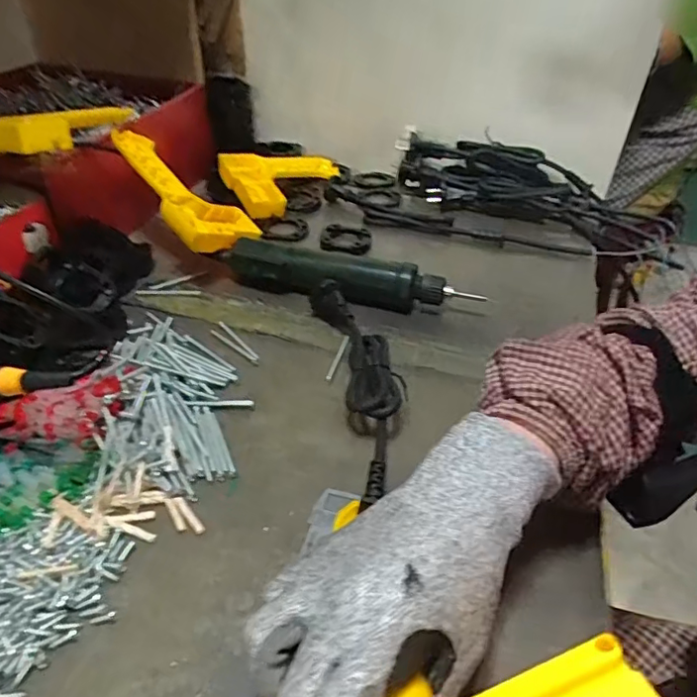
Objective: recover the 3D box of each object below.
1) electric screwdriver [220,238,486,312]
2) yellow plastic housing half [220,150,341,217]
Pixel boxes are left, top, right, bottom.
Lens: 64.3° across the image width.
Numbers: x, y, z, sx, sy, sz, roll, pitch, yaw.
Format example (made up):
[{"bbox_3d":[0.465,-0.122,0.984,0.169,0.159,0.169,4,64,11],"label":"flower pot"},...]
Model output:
[{"bbox_3d":[0.000,-0.066,0.542,0.245,0.040,0.045,14,41,12],"label":"electric screwdriver"},{"bbox_3d":[-0.085,-0.217,0.720,0.155,0.038,0.121,-5,40,-11],"label":"yellow plastic housing half"}]

